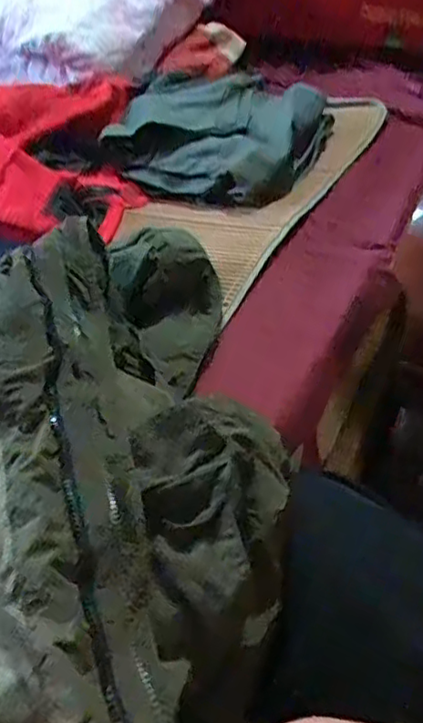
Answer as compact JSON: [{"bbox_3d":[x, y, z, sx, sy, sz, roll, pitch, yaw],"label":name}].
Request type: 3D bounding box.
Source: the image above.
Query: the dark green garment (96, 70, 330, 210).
[{"bbox_3d":[0.001,-0.327,0.902,0.285,0.078,0.287,-3,41,2],"label":"dark green garment"}]

